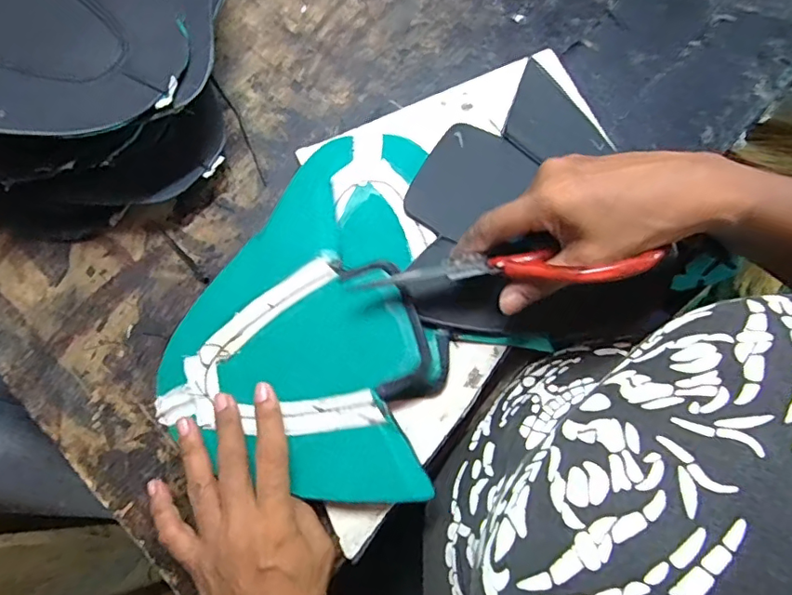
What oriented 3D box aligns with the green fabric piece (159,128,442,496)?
[{"bbox_3d":[-0.058,-0.005,0.366,0.198,0.040,0.257,6,77,3],"label":"green fabric piece"}]

